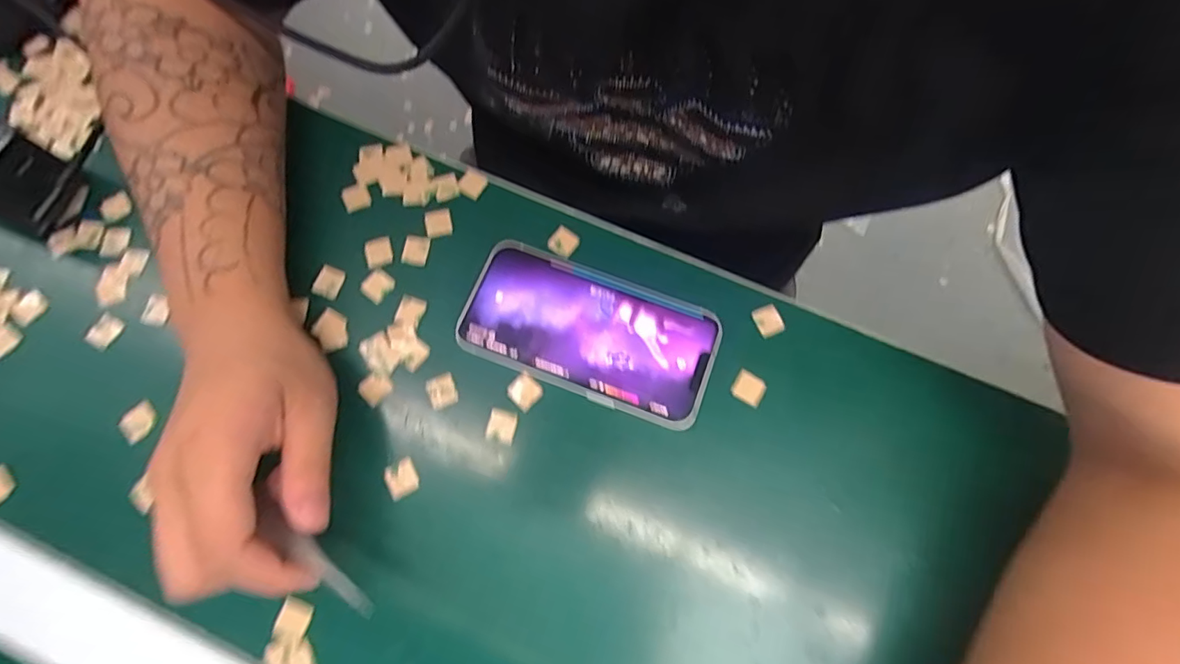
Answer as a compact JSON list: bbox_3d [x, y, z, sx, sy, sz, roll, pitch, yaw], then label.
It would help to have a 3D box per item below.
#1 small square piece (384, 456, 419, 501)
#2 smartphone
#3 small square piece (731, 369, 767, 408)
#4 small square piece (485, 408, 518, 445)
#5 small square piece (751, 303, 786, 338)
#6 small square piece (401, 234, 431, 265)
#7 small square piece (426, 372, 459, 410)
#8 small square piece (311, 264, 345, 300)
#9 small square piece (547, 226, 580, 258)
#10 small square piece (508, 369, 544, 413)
[{"bbox_3d":[-0.104,0.080,0.285,0.016,0.004,0.018,-27,75,-7],"label":"small square piece"},{"bbox_3d":[-0.001,-0.001,0.307,0.144,0.007,0.073,20,75,6],"label":"smartphone"},{"bbox_3d":[0.093,0.033,0.304,0.017,0.005,0.016,30,76,6],"label":"small square piece"},{"bbox_3d":[-0.050,0.053,0.294,0.016,0.004,0.018,12,75,2],"label":"small square piece"},{"bbox_3d":[0.109,-0.007,0.317,0.015,0.004,0.019,-21,77,-7],"label":"small square piece"},{"bbox_3d":[-0.110,-0.052,0.326,0.016,0.004,0.020,7,74,3],"label":"small square piece"},{"bbox_3d":[-0.086,0.034,0.298,0.016,0.004,0.019,-21,75,-5],"label":"small square piece"},{"bbox_3d":[-0.160,-0.031,0.319,0.015,0.004,0.020,17,75,6],"label":"small square piece"},{"bbox_3d":[-0.017,-0.057,0.331,0.018,0.004,0.018,35,77,7],"label":"small square piece"},{"bbox_3d":[-0.038,0.034,0.301,0.018,0.004,0.017,44,78,9],"label":"small square piece"}]

